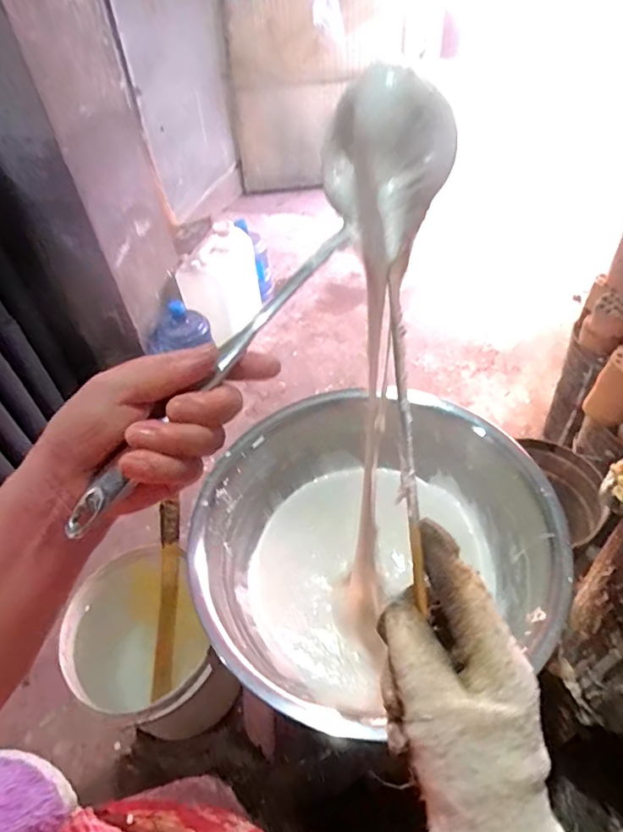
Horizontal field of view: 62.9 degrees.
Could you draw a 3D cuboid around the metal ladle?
[{"bbox_3d":[-0.032,-0.080,0.330,0.098,0.066,0.348,29,75,28],"label":"metal ladle"}]

